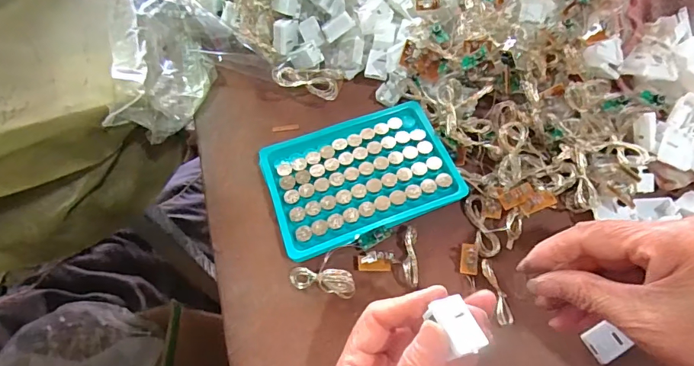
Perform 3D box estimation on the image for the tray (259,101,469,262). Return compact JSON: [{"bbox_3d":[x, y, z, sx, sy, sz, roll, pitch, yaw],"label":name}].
[{"bbox_3d":[0.007,-0.009,0.330,0.130,0.018,0.098,-20,61,-7],"label":"tray"}]

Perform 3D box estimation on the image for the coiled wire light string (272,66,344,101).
[{"bbox_3d":[-0.032,-0.084,0.358,0.053,0.018,0.022,7,66,-10],"label":"coiled wire light string"}]

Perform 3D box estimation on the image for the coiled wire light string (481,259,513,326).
[{"bbox_3d":[0.096,0.069,0.283,0.011,0.008,0.041,-12,60,-3],"label":"coiled wire light string"}]

